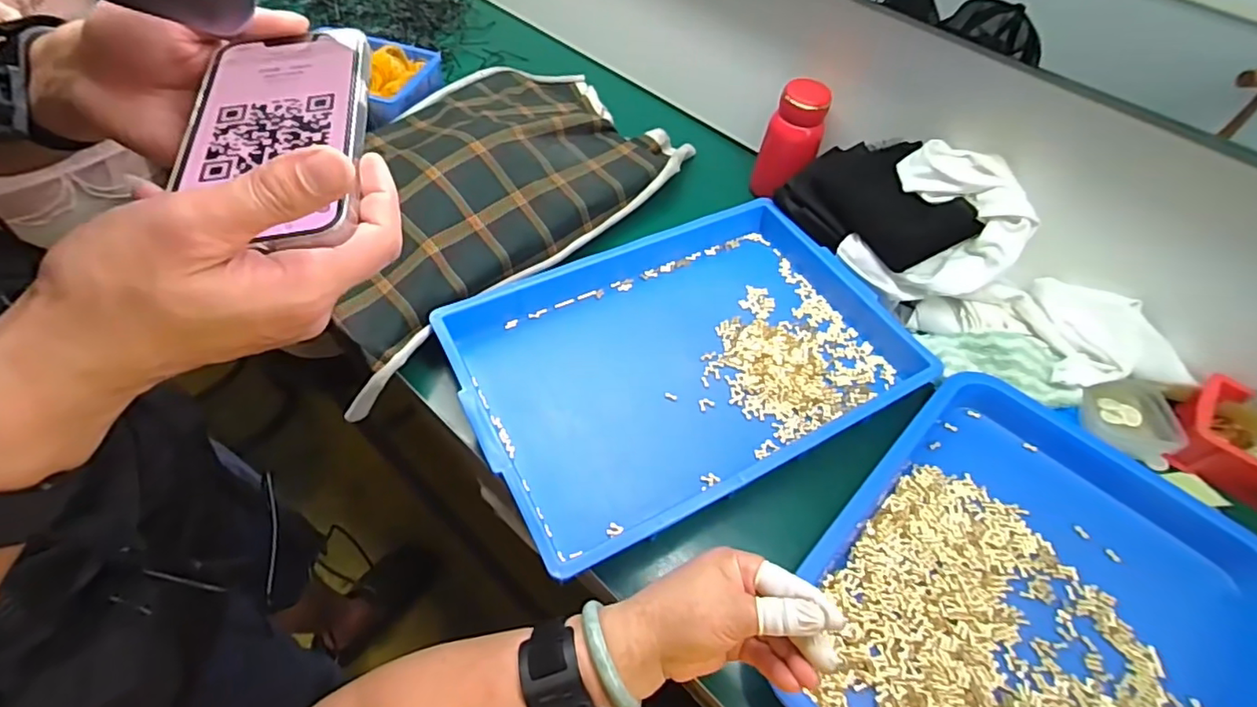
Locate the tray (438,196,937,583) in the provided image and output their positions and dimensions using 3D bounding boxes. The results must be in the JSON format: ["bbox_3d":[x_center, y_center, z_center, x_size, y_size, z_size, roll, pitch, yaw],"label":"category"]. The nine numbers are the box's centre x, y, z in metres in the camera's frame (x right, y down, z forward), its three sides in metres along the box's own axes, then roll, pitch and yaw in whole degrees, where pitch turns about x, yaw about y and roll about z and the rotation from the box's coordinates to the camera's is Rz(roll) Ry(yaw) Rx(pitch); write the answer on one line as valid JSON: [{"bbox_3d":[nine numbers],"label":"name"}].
[{"bbox_3d":[0.056,-0.001,0.587,0.432,0.054,0.307,-21,58,-19],"label":"tray"}]

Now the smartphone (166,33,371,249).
[{"bbox_3d":[-0.154,-0.100,0.252,0.071,0.013,0.140,-6,54,-9],"label":"smartphone"}]

